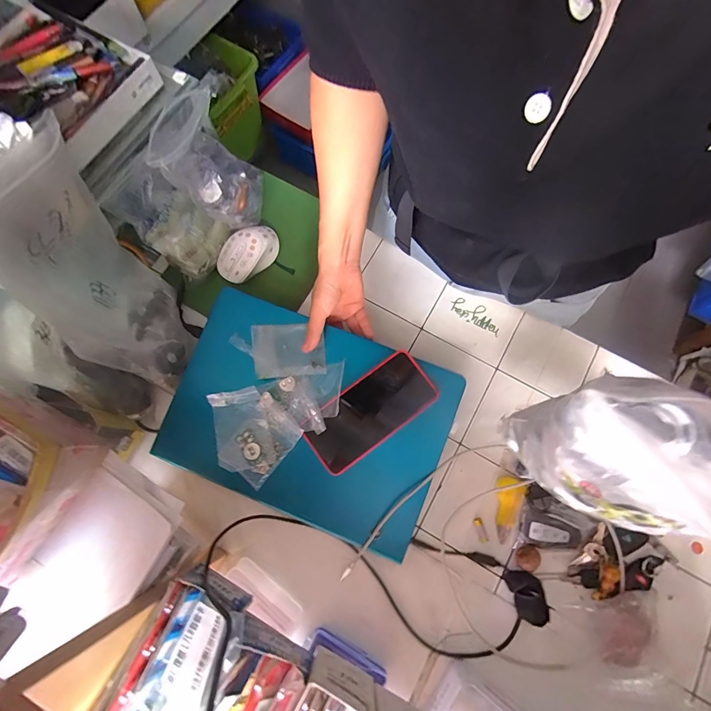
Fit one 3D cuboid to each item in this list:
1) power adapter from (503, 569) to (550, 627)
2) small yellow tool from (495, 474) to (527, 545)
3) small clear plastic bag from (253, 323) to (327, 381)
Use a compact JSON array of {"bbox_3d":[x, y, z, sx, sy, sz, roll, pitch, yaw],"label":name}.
[{"bbox_3d":[0.204,0.285,0.436,0.032,0.025,0.058,-20,75,-6],"label":"power adapter"},{"bbox_3d":[0.193,0.194,0.470,0.031,0.019,0.080,15,74,4],"label":"small yellow tool"},{"bbox_3d":[-0.085,-0.007,0.470,0.089,0.005,0.066,-3,82,-5],"label":"small clear plastic bag"}]

